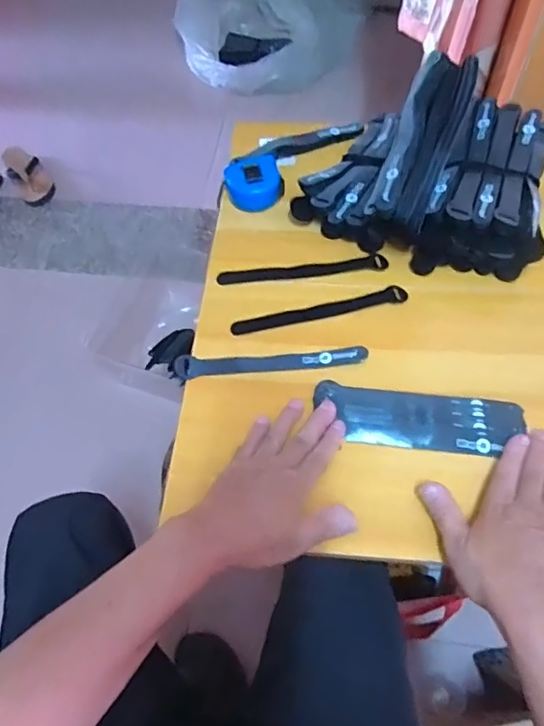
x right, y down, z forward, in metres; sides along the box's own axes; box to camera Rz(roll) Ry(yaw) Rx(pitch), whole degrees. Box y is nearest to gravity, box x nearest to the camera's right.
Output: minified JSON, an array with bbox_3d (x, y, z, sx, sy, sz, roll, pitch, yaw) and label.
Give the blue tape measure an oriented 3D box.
[{"bbox_3d":[-0.027,-0.234,0.683,0.081,0.037,0.080,-6,59,0],"label":"blue tape measure"}]

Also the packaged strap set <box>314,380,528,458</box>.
[{"bbox_3d":[0.142,0.055,0.520,0.196,0.008,0.061,6,59,5],"label":"packaged strap set"}]

